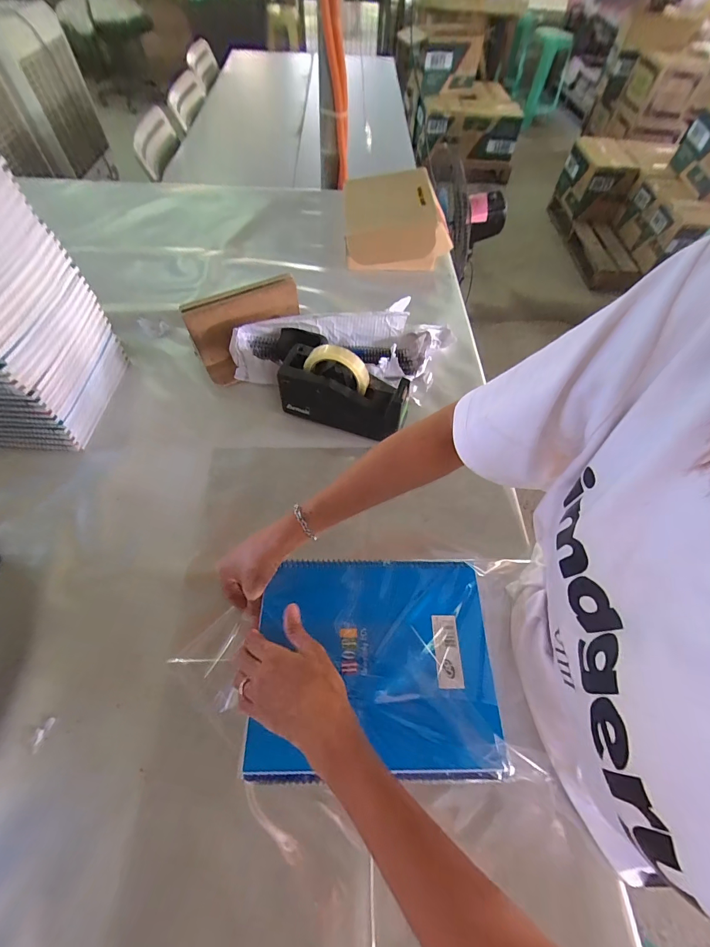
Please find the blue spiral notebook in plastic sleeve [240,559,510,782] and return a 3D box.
[{"bbox_3d":[0.021,0.193,0.396,0.243,0.024,0.204,1,59,-3],"label":"blue spiral notebook in plastic sleeve"}]

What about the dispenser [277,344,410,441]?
[{"bbox_3d":[-0.018,-0.131,0.590,0.203,0.120,0.073,20,60,8],"label":"dispenser"}]

